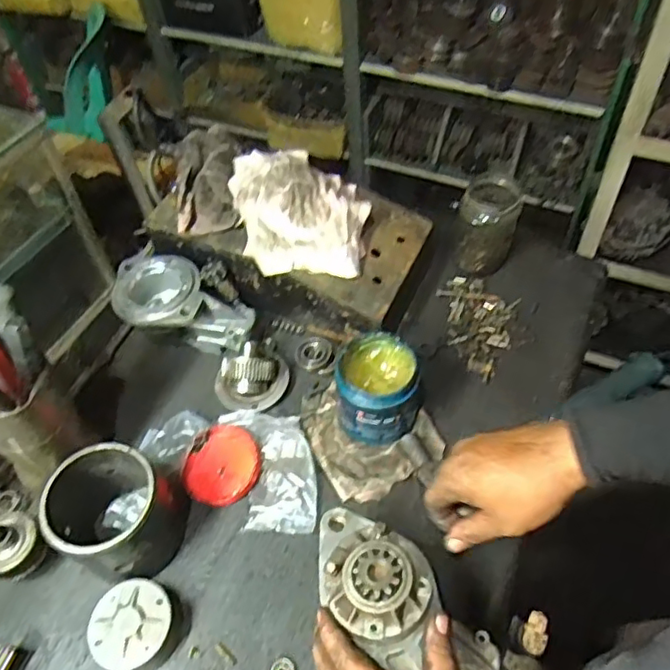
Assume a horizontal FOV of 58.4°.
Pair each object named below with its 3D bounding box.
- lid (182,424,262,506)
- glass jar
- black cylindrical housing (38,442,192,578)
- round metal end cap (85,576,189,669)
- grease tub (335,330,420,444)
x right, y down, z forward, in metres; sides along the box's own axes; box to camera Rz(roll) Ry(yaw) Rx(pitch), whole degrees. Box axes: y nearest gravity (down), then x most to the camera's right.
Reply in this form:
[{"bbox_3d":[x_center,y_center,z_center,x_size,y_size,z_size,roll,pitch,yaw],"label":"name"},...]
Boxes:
[{"bbox_3d":[-0.127,0.148,0.689,0.081,0.019,0.090,14,55,15],"label":"lid"},{"bbox_3d":[0.205,-0.147,0.806,0.070,0.112,0.075,-2,53,3],"label":"glass jar"},{"bbox_3d":[-0.226,0.174,0.617,0.116,0.112,0.125,-2,53,3],"label":"black cylindrical housing"},{"bbox_3d":[-0.193,0.285,0.588,0.085,0.044,0.079,-2,53,3],"label":"round metal end cap"},{"bbox_3d":[0.050,0.065,0.683,0.083,0.102,0.089,-2,53,3],"label":"grease tub"}]

